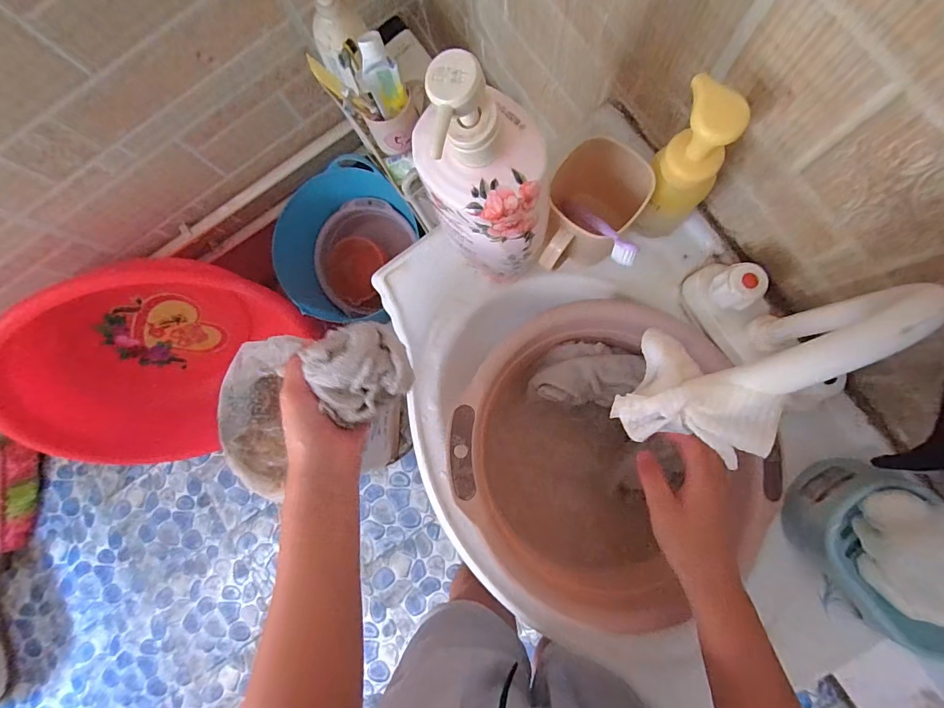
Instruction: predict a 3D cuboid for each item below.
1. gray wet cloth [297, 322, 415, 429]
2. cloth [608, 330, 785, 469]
[{"bbox_3d":[-0.091,0.011,0.346,0.077,0.035,0.068,-38,81,-1],"label":"gray wet cloth"},{"bbox_3d":[0.120,0.028,0.237,0.070,0.046,0.060,33,86,9],"label":"cloth"}]

